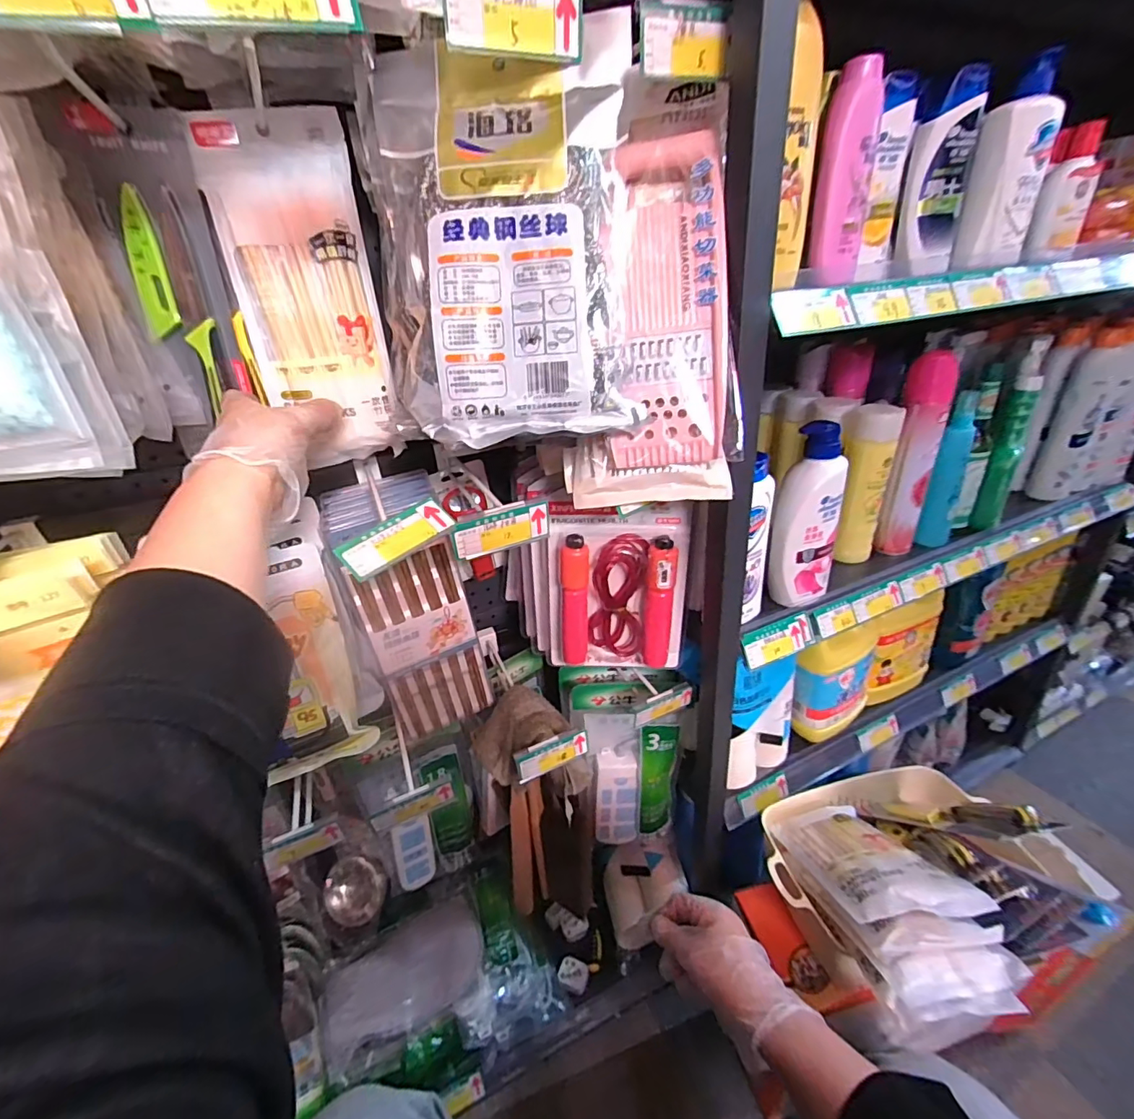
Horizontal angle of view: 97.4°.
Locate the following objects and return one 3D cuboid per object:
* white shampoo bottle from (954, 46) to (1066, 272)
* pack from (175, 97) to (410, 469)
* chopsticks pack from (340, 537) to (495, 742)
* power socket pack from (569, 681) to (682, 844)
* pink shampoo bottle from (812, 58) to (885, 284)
[{"bbox_3d":[0.448,-0.394,0.501,0.051,0.169,0.047,-16,30,-19],"label":"white shampoo bottle"},{"bbox_3d":[-0.226,-0.223,0.444,0.115,0.270,0.019,-13,28,-12],"label":"pack"},{"bbox_3d":[-0.159,0.104,0.579,0.116,0.239,0.019,-17,30,-20],"label":"chopsticks pack"},{"bbox_3d":[0.095,0.308,0.764,0.154,0.322,0.059,-7,28,-2],"label":"power socket pack"},{"bbox_3d":[0.254,-0.347,0.457,0.047,0.154,0.046,9,31,26],"label":"pink shampoo bottle"}]

